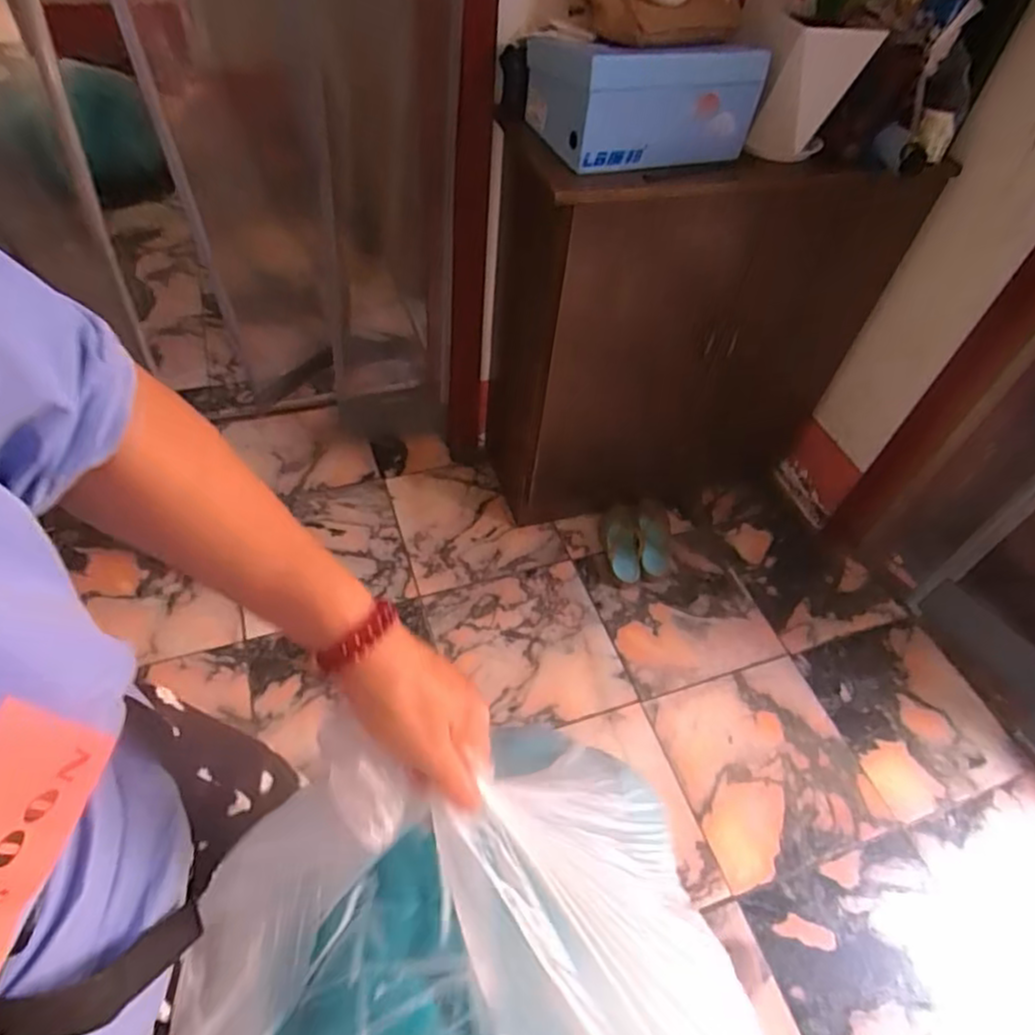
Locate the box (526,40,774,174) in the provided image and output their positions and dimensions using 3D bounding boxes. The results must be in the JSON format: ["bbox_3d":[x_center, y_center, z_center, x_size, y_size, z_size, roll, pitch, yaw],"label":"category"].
[{"bbox_3d":[0.208,-0.704,1.067,0.336,0.159,0.189,-13,54,-15],"label":"box"}]

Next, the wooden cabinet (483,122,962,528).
[{"bbox_3d":[0.362,-0.411,1.521,0.809,0.861,0.340,-8,53,-12],"label":"wooden cabinet"}]

